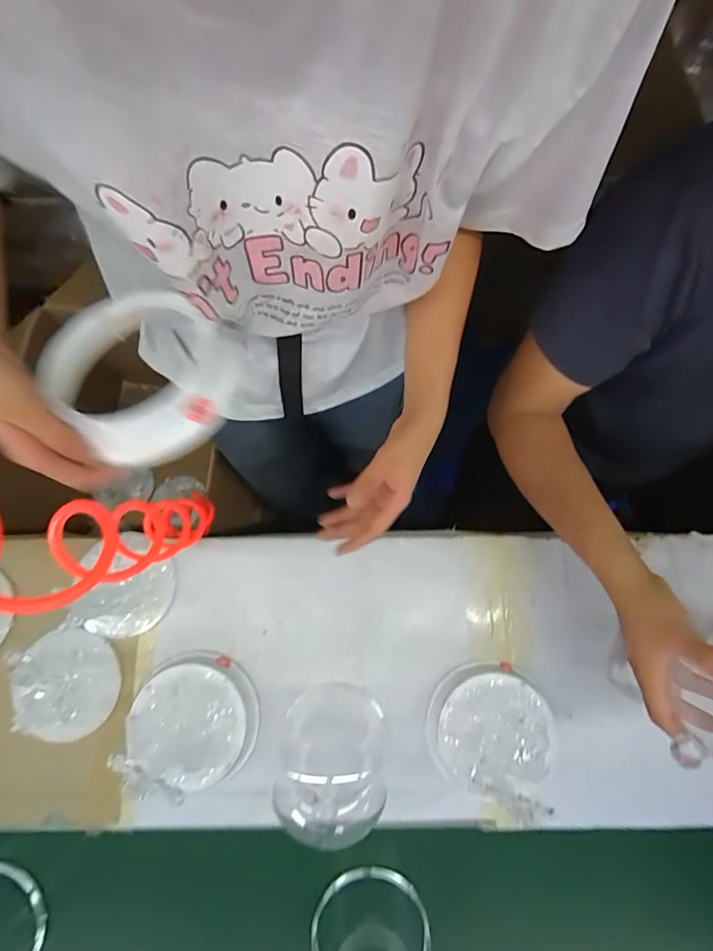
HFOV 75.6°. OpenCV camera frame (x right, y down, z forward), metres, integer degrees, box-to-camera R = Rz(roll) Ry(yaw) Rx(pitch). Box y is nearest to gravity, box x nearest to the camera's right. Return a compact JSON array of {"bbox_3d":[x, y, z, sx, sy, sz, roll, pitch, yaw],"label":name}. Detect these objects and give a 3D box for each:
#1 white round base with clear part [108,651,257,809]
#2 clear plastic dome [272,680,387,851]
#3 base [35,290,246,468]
[{"bbox_3d":[-0.191,0.286,0.535,0.138,0.077,0.139,0,77,-1],"label":"white round base with clear part"},{"bbox_3d":[-0.029,0.307,0.503,0.116,0.121,0.120,0,77,-1],"label":"clear plastic dome"},{"bbox_3d":[-0.169,-0.085,0.359,0.147,0.050,0.131,36,79,7],"label":"base"}]

